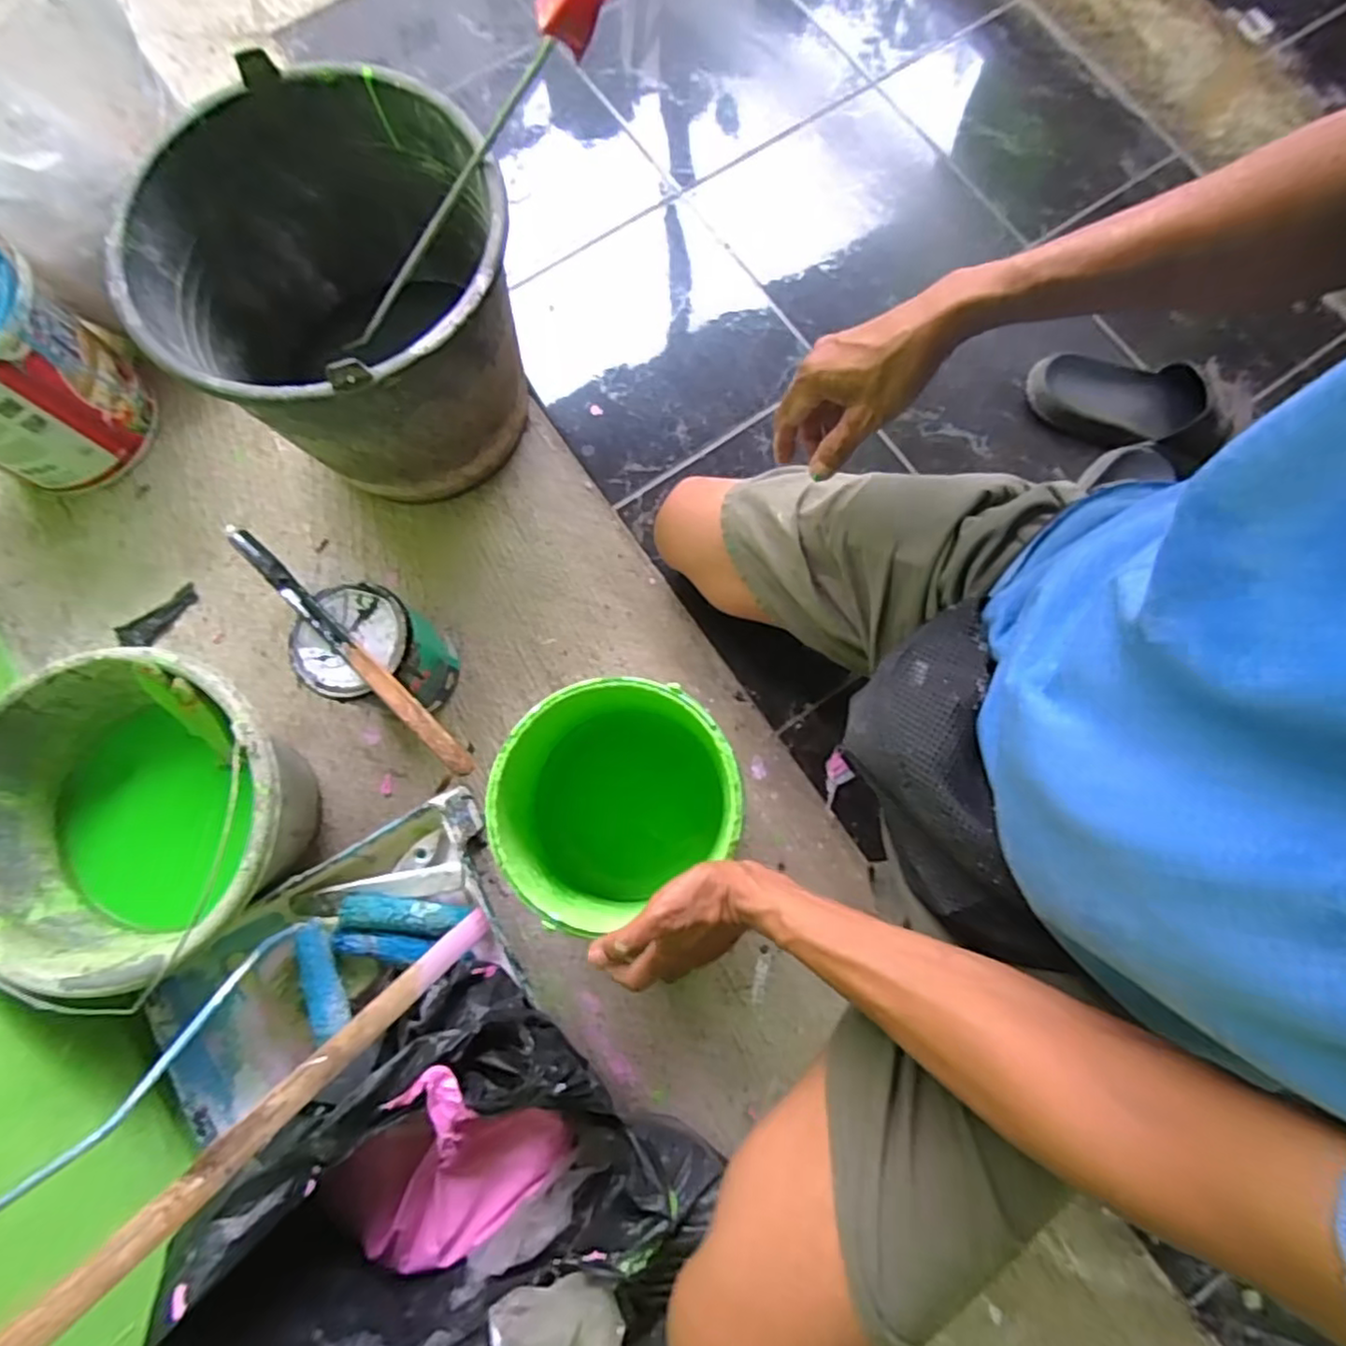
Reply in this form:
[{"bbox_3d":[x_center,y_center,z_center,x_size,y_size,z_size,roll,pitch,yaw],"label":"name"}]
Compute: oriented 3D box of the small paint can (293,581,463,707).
[{"bbox_3d":[-0.272,-0.014,0.632,0.101,0.137,0.095,0,78,1],"label":"small paint can"}]

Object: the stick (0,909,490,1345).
[{"bbox_3d":[-0.270,0.286,0.360,0.024,0.533,0.015,40,115,9],"label":"stick"}]

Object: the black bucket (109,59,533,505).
[{"bbox_3d":[-0.282,-0.328,0.622,0.303,0.222,0.290,0,79,0],"label":"black bucket"}]

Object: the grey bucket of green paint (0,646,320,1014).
[{"bbox_3d":[-0.429,0.125,0.585,0.247,0.175,0.246,0,78,1],"label":"grey bucket of green paint"}]

